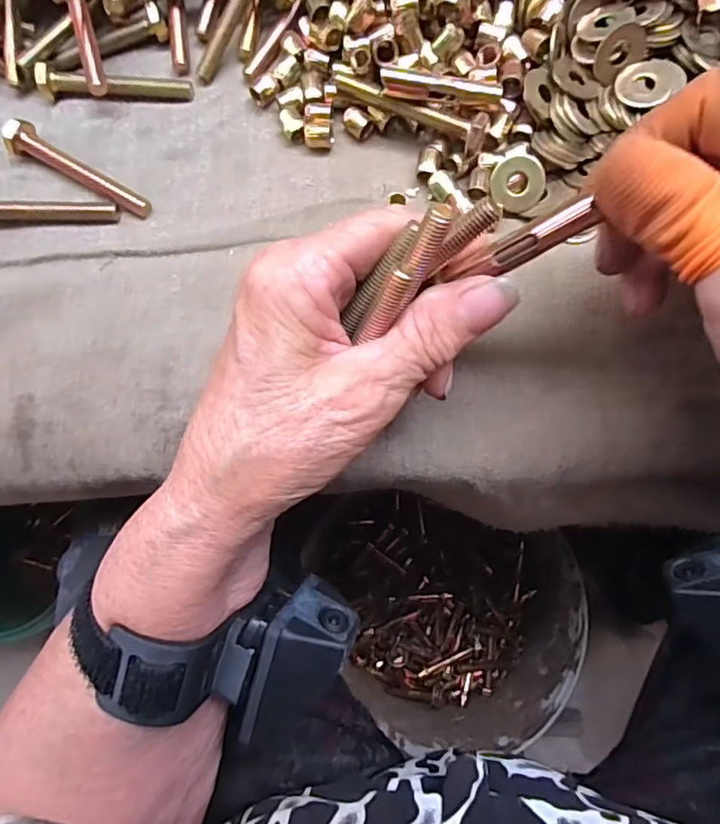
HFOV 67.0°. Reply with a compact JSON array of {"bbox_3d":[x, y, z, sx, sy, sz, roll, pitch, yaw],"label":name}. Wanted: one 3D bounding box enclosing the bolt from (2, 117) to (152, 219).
[{"bbox_3d":[-0.119,-0.102,0.228,0.064,0.015,0.014,30,83,8],"label":"bolt"}]

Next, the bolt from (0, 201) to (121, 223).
[{"bbox_3d":[-0.136,-0.084,0.226,0.067,0.012,0.010,0,80,4],"label":"bolt"}]

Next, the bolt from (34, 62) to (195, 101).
[{"bbox_3d":[-0.106,-0.142,0.234,0.065,0.012,0.012,2,80,4],"label":"bolt"}]

